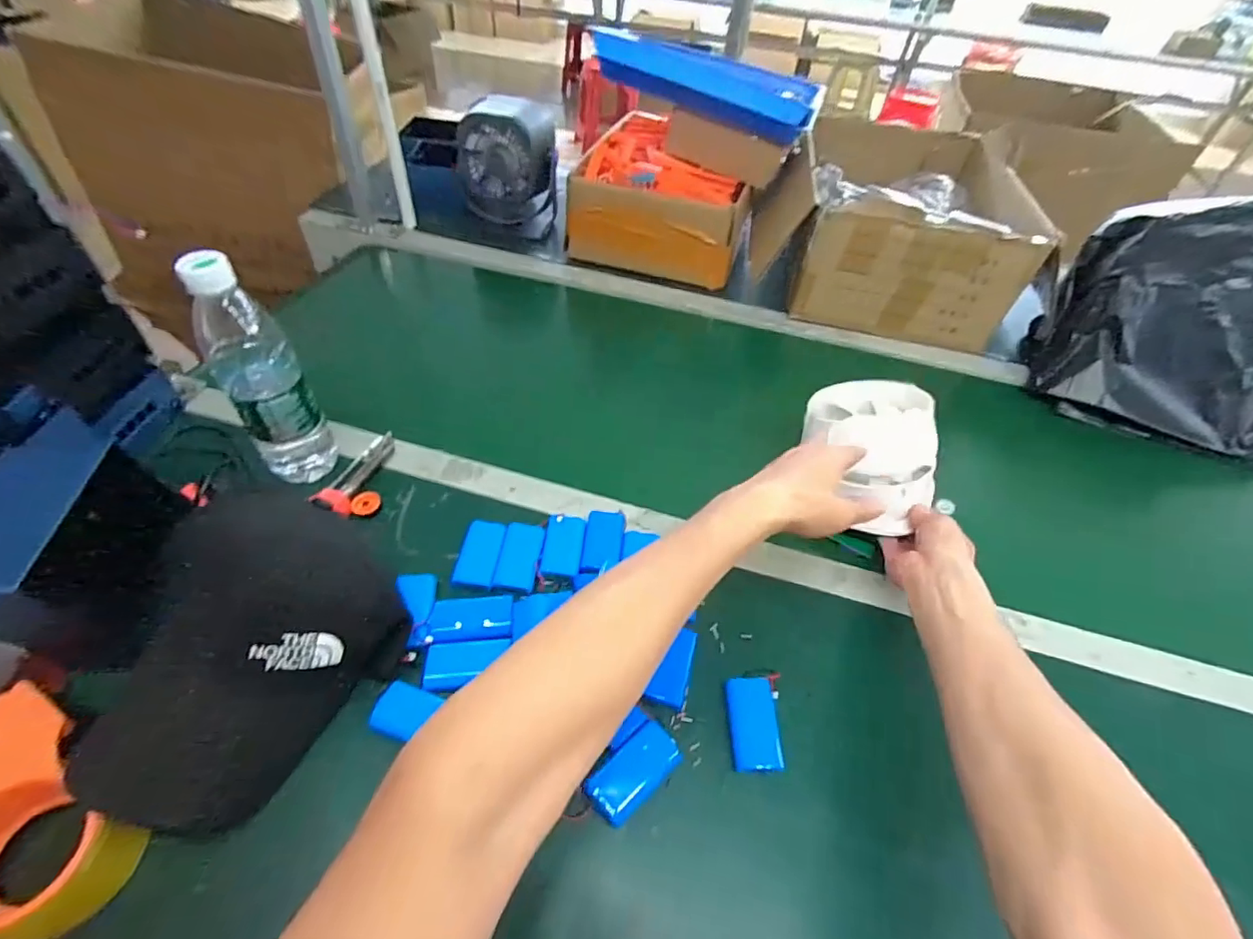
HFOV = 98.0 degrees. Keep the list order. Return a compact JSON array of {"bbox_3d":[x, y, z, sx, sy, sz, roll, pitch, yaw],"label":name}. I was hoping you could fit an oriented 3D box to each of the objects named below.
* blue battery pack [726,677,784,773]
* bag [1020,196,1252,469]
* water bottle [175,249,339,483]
[{"bbox_3d":[0.101,0.203,0.433,0.039,0.019,0.068,3,48,-3],"label":"blue battery pack"},{"bbox_3d":[0.724,-0.183,0.678,0.301,0.224,0.174,19,49,12],"label":"bag"},{"bbox_3d":[-0.330,-0.082,0.492,0.064,0.227,0.057,-28,56,-27],"label":"water bottle"}]

